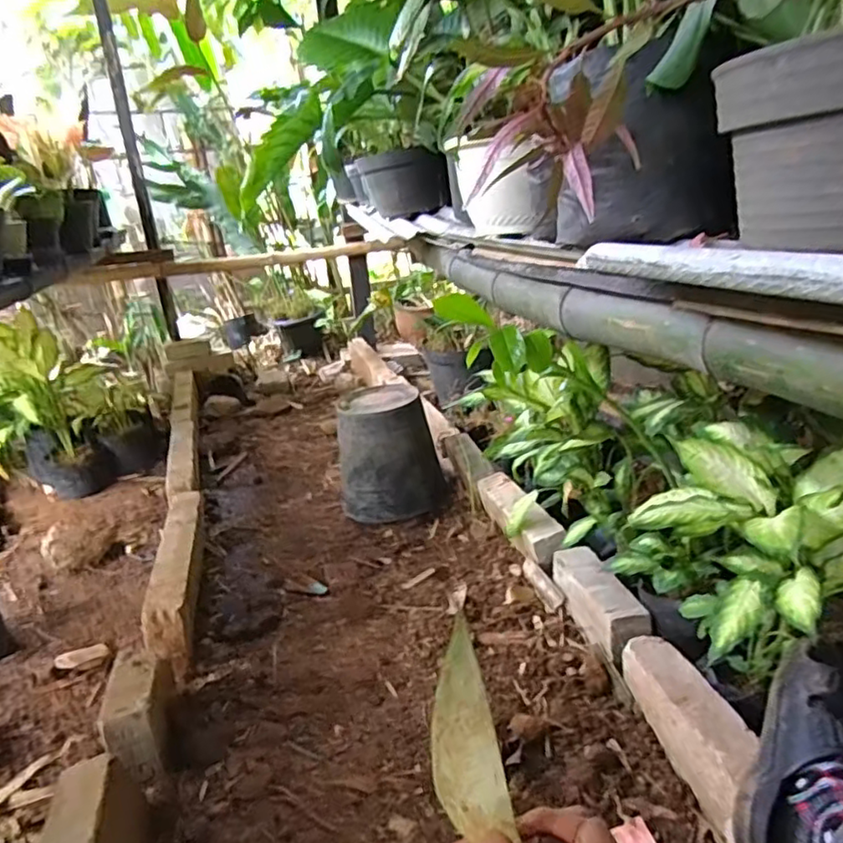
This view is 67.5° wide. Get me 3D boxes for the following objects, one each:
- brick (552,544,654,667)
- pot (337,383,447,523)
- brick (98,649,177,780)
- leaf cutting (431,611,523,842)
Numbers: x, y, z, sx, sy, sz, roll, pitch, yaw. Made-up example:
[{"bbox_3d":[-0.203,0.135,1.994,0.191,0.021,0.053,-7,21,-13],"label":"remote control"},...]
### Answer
[{"bbox_3d":[0.336,0.333,1.194,0.080,0.102,0.260,-11,22,-13],"label":"brick"},{"bbox_3d":[-0.092,0.088,1.848,0.295,0.334,0.287,-7,22,-2],"label":"pot"},{"bbox_3d":[-0.467,0.484,1.060,0.081,0.136,0.191,-9,22,-9],"label":"brick"},{"bbox_3d":[0.017,0.146,0.297,0.034,0.098,0.008,-15,-2,15],"label":"leaf cutting"}]

